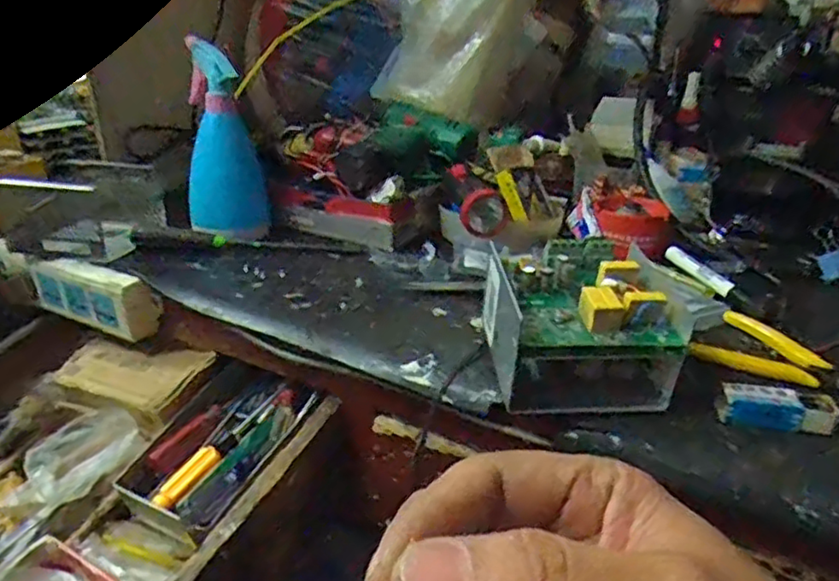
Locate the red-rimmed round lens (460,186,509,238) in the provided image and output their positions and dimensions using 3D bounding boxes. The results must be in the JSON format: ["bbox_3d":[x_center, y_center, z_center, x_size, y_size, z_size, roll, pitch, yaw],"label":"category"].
[{"bbox_3d":[0.063,-0.076,0.628,0.048,0.055,0.019,6,27,9],"label":"red-rimmed round lens"}]

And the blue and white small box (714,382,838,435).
[{"bbox_3d":[0.231,0.076,0.416,0.072,0.018,0.028,3,26,3],"label":"blue and white small box"}]

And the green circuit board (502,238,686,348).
[{"bbox_3d":[0.112,0.000,0.435,0.096,0.031,0.103,-1,26,-5],"label":"green circuit board"}]

